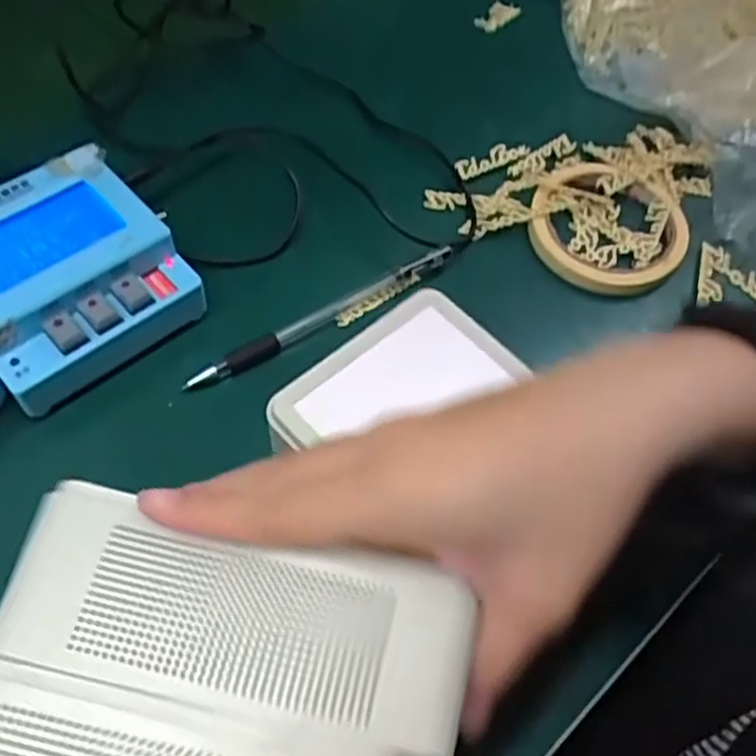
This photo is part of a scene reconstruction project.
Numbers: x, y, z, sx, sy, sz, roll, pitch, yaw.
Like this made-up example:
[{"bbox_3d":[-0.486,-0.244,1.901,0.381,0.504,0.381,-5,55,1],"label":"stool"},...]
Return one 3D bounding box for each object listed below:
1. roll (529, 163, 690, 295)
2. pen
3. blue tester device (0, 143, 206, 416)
[{"bbox_3d":[0.136,-0.093,0.432,0.091,0.011,0.096,1,59,-2],"label":"roll"},{"bbox_3d":[-0.027,-0.033,0.387,0.159,0.014,0.008,-29,65,-19],"label":"pen"},{"bbox_3d":[-0.154,-0.049,0.362,0.100,0.051,0.098,-37,67,-22],"label":"blue tester device"}]

